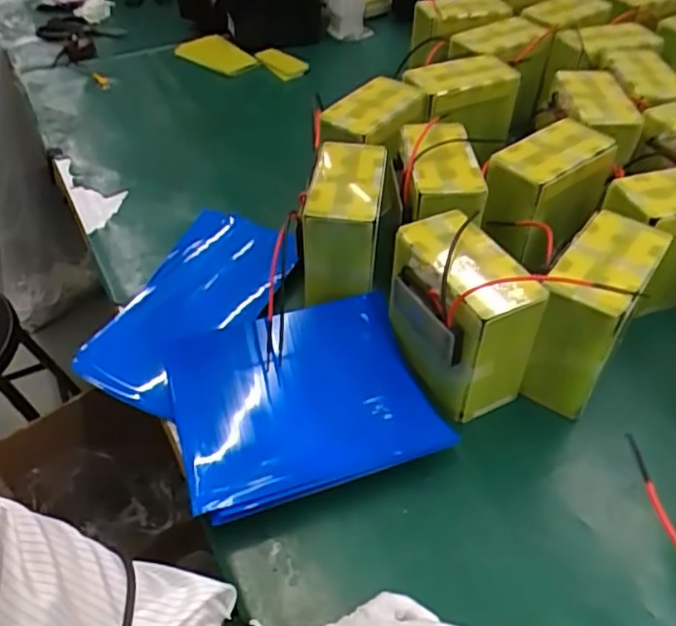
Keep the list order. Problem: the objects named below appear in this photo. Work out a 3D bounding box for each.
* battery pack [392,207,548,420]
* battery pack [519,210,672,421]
[{"bbox_3d":[0.113,0.004,0.620,0.080,0.159,0.140,-20,48,-19],"label":"battery pack"},{"bbox_3d":[0.246,0.002,0.623,0.075,0.157,0.149,27,51,24],"label":"battery pack"}]

